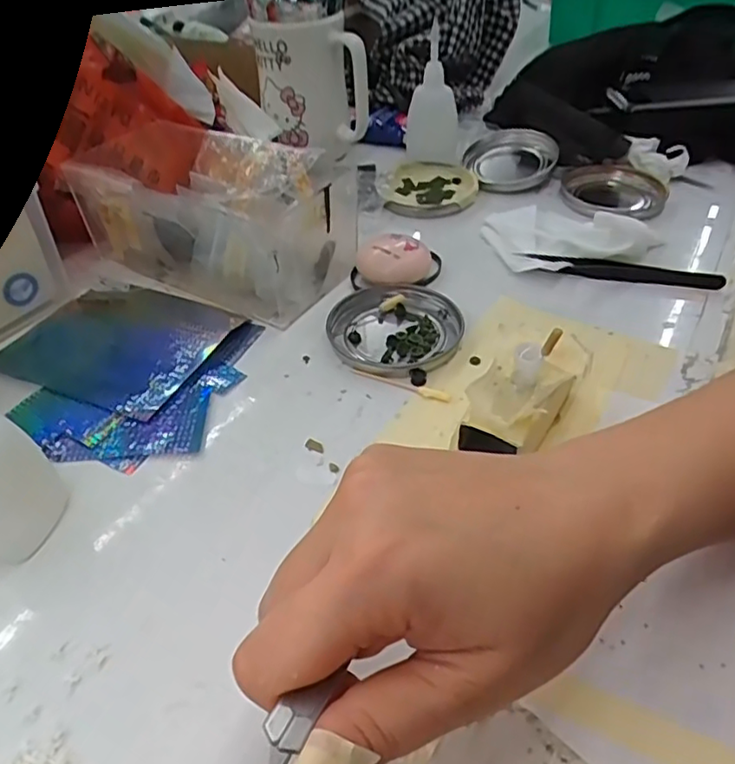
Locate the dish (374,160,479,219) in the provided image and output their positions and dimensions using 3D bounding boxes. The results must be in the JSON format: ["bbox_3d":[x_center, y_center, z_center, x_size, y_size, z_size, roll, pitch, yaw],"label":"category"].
[{"bbox_3d":[0.048,-0.161,0.501,0.078,0.013,0.090,-3,43,0],"label":"dish"}]

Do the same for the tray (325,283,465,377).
[{"bbox_3d":[0.015,-0.032,0.370,0.078,0.010,0.075,-1,43,1],"label":"tray"}]

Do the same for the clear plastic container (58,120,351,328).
[{"bbox_3d":[-0.102,-0.115,0.419,0.182,0.070,0.102,21,47,23],"label":"clear plastic container"}]

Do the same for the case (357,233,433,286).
[{"bbox_3d":[0.016,-0.080,0.408,0.044,0.024,0.034,17,46,20],"label":"case"}]

